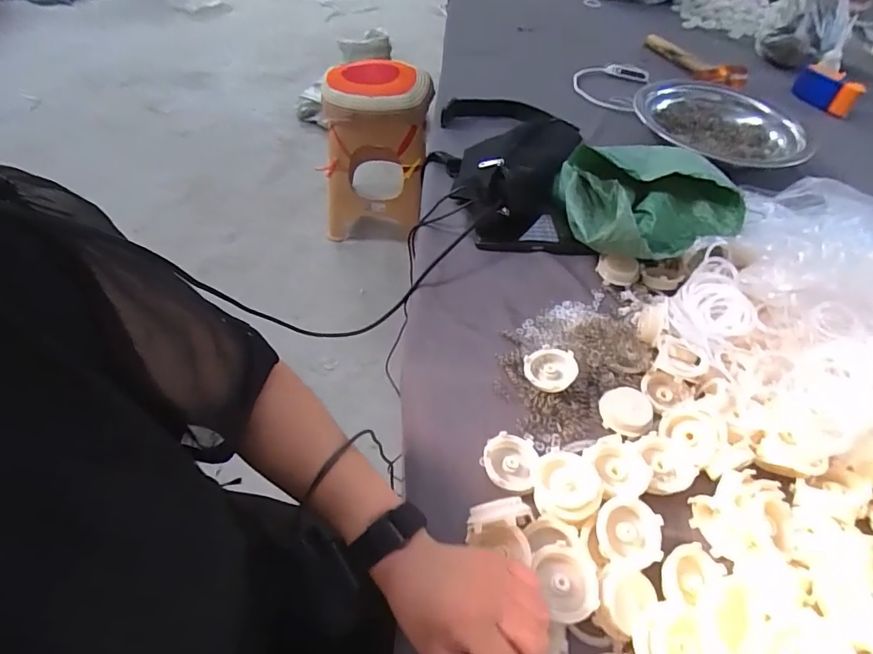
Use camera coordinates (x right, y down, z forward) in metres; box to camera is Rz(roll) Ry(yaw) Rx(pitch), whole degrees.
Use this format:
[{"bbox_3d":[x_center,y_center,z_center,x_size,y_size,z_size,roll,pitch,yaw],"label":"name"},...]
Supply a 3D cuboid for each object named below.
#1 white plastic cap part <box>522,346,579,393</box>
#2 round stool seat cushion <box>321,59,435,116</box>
[{"bbox_3d":[0.122,0.044,0.522,0.053,0.008,0.054,-5,53,6],"label":"white plastic cap part"},{"bbox_3d":[-0.167,-0.735,1.464,0.309,0.067,0.318,3,49,-3],"label":"round stool seat cushion"}]

